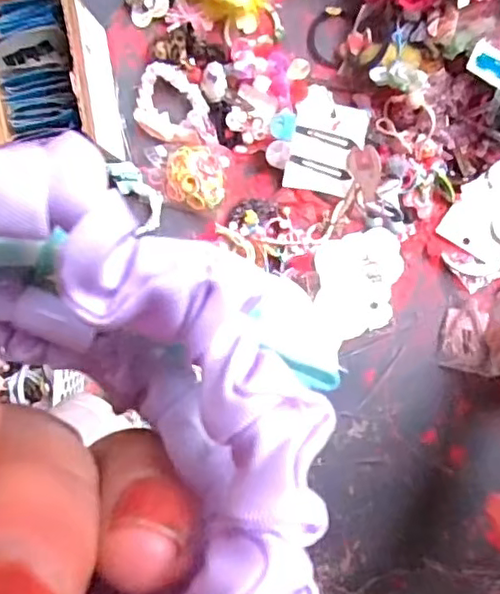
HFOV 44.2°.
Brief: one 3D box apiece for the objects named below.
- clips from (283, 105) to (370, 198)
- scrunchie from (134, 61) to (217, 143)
[{"bbox_3d":[0.068,-0.133,0.557,0.063,0.011,0.077,13,112,3],"label":"clips"},{"bbox_3d":[-0.071,-0.169,0.569,0.058,0.022,0.089,-44,87,6],"label":"scrunchie"}]

